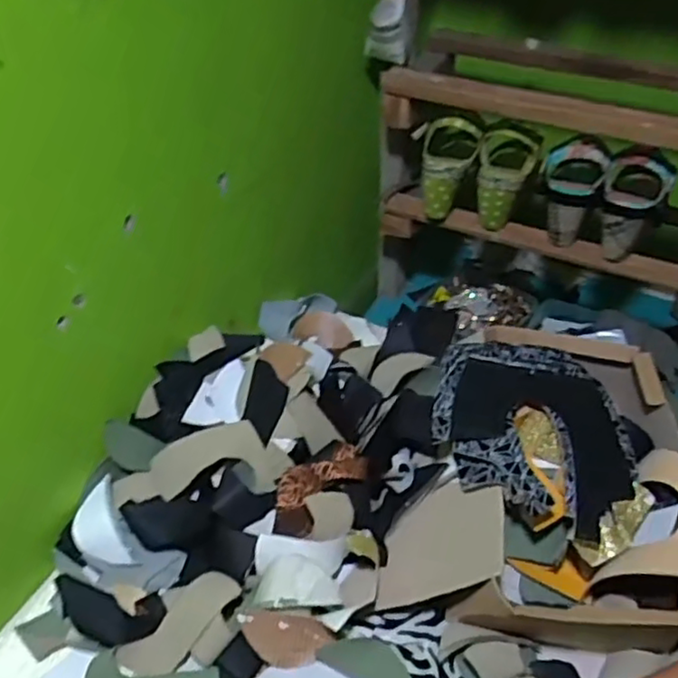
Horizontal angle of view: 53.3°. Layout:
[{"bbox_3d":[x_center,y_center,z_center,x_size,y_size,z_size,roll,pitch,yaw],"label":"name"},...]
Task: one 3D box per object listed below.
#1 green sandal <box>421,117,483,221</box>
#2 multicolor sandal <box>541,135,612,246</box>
[{"bbox_3d":[0.149,-0.242,0.965,0.077,0.136,0.061,17,11,14],"label":"green sandal"},{"bbox_3d":[0.314,-0.205,0.915,0.081,0.130,0.092,15,45,16],"label":"multicolor sandal"}]

